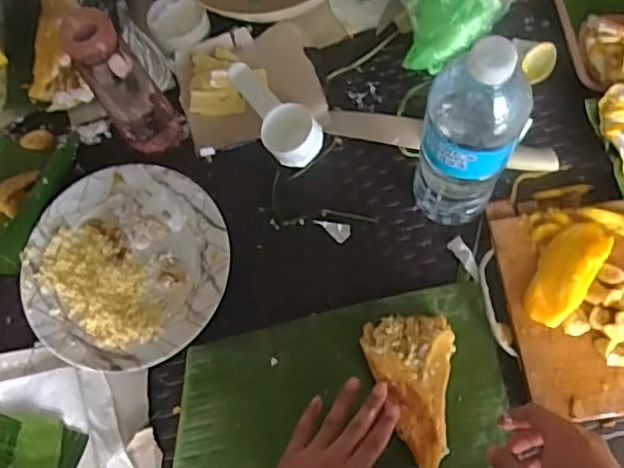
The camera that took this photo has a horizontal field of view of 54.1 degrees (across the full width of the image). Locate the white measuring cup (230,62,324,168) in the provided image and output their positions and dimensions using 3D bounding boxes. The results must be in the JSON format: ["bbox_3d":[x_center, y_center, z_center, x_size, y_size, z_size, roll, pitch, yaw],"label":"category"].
[{"bbox_3d":[-0.051,-0.134,0.688,0.058,0.043,0.144,-44,72,-7],"label":"white measuring cup"}]

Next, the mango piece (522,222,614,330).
[{"bbox_3d":[0.248,0.037,0.597,0.049,0.030,0.111,29,77,15],"label":"mango piece"}]

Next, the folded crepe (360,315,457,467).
[{"bbox_3d":[0.108,0.142,0.583,0.084,0.017,0.141,-22,75,-5],"label":"folded crepe"}]

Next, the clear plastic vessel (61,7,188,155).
[{"bbox_3d":[-0.185,-0.146,0.614,0.061,0.185,0.056,-33,71,-5],"label":"clear plastic vessel"}]

